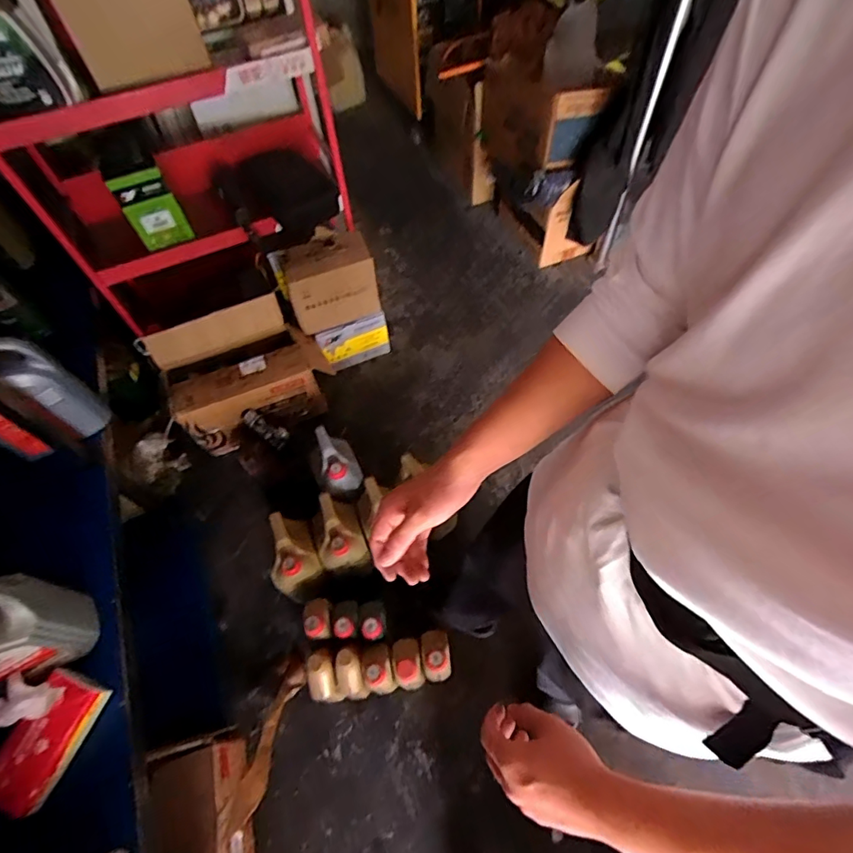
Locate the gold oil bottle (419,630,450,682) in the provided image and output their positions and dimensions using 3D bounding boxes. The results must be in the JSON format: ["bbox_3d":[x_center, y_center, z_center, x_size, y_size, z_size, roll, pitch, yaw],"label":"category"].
[{"bbox_3d":[0.022,0.553,1.143,0.064,0.200,0.100,-9,59,-2],"label":"gold oil bottle"}]

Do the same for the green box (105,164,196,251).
[{"bbox_3d":[-0.785,-0.619,1.361,0.140,0.221,0.044,-32,62,-16],"label":"green box"}]

